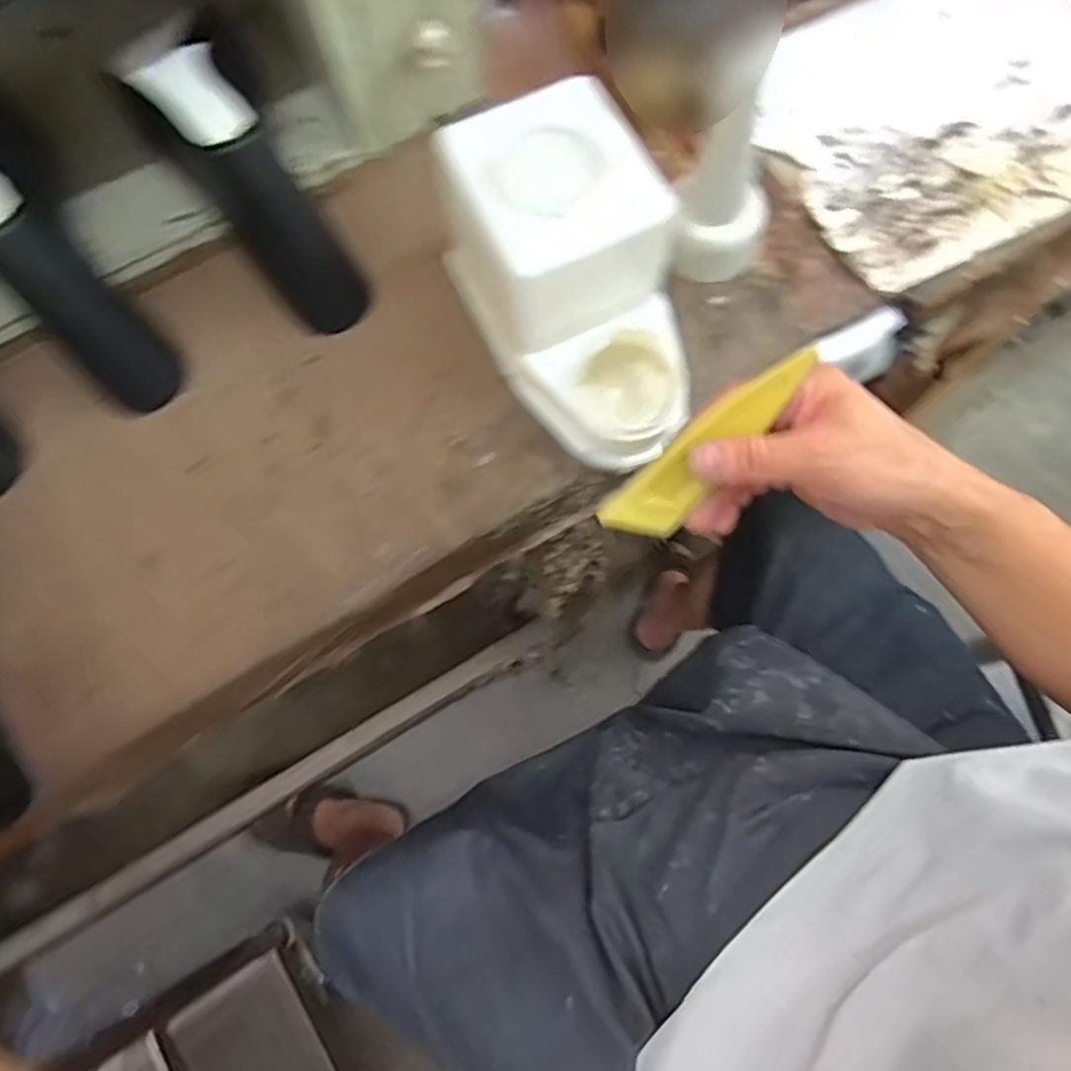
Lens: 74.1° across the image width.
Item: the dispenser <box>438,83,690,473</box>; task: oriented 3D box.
[{"bbox_3d":[0.027,-0.149,0.434,0.111,0.112,0.198,-26,76,-7],"label":"dispenser"}]

